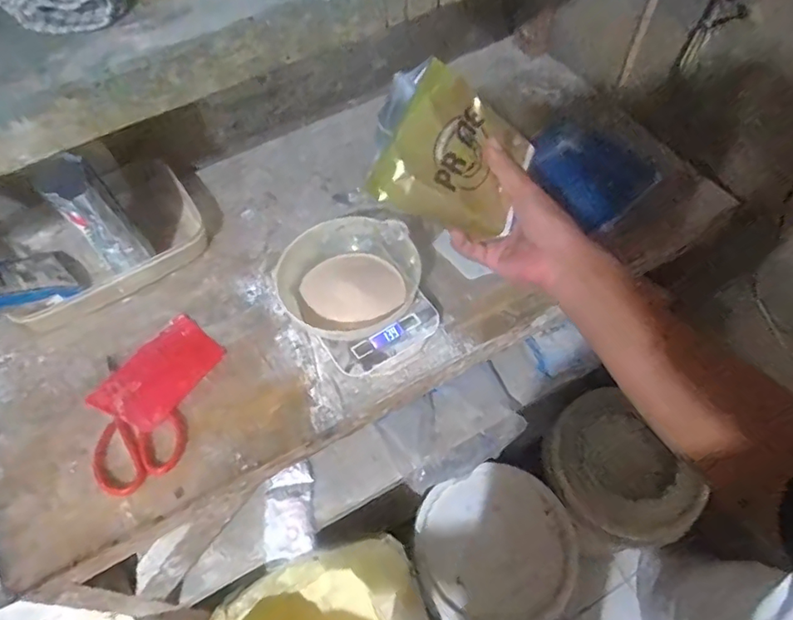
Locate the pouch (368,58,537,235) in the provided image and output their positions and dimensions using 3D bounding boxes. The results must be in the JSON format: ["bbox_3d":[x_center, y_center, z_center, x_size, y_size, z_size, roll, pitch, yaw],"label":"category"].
[{"bbox_3d":[0.050,-0.140,0.500,0.146,0.030,0.122,24,86,-26],"label":"pouch"}]

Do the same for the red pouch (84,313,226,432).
[{"bbox_3d":[-0.288,0.077,0.665,0.094,0.012,0.145,30,64,20],"label":"red pouch"}]

